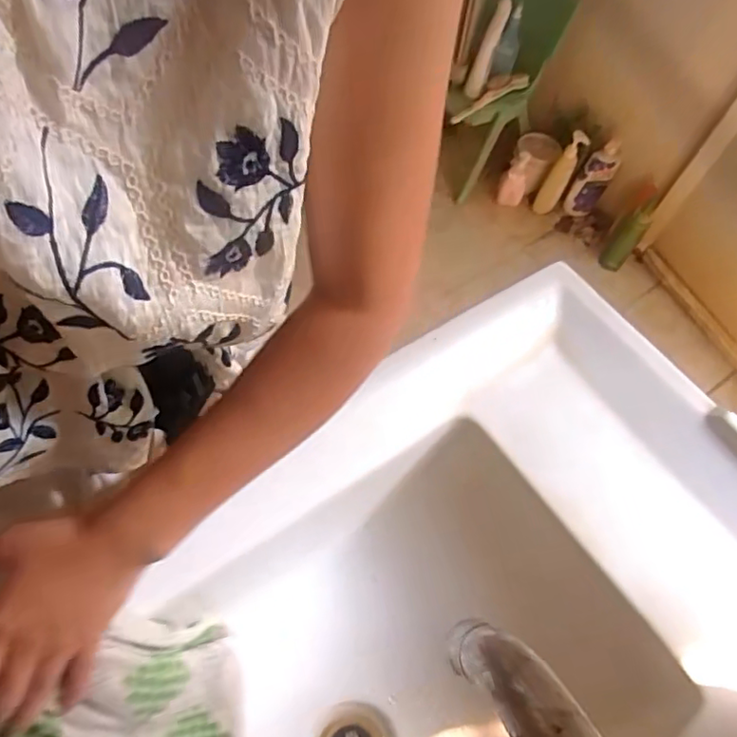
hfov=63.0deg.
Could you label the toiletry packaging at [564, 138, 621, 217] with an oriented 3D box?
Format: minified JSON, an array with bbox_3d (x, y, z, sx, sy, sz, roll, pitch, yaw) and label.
[{"bbox_3d":[0.613,-0.513,1.649,0.090,0.222,0.050,25,58,12],"label":"toiletry packaging"}]

